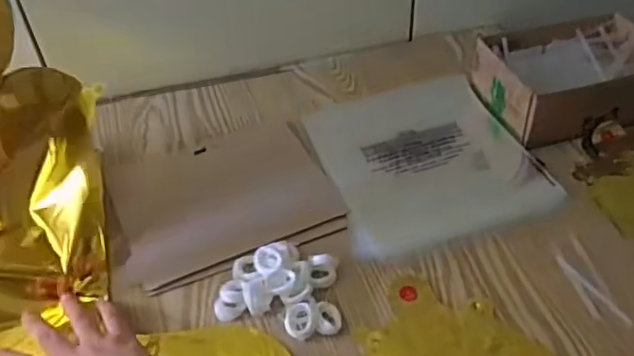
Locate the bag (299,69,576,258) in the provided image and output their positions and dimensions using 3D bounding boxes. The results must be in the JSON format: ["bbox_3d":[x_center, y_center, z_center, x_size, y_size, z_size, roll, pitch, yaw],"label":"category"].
[{"bbox_3d":[0.115,-0.025,0.625,0.207,0.018,0.214,-11,44,-9],"label":"bag"}]

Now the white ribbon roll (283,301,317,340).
[{"bbox_3d":[-0.013,0.115,0.489,0.025,0.012,0.029,-13,44,-11],"label":"white ribbon roll"}]

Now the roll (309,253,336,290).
[{"bbox_3d":[0.005,0.081,0.524,0.023,0.018,0.025,-1,43,1],"label":"roll"}]

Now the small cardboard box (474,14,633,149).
[{"bbox_3d":[0.283,-0.113,0.674,0.194,0.066,0.141,-10,44,-8],"label":"small cardboard box"}]

